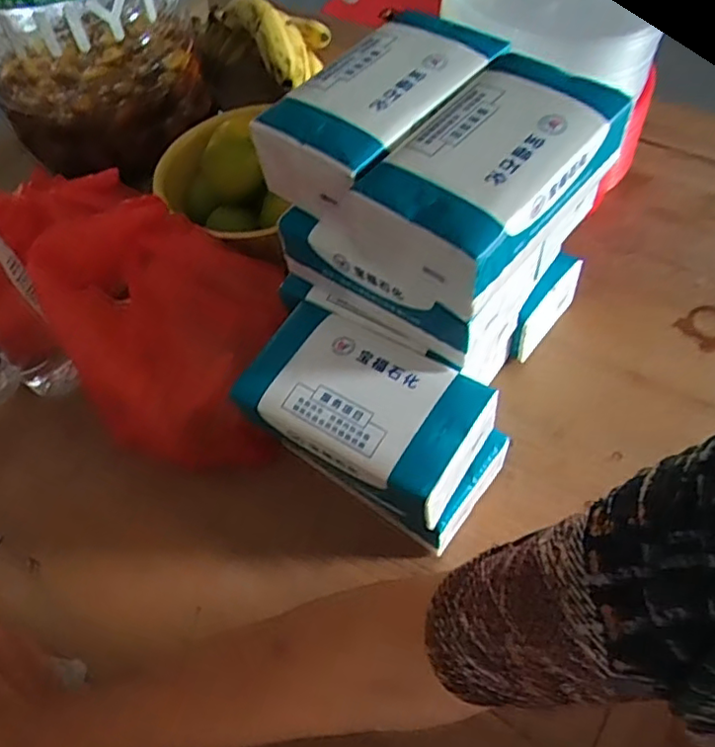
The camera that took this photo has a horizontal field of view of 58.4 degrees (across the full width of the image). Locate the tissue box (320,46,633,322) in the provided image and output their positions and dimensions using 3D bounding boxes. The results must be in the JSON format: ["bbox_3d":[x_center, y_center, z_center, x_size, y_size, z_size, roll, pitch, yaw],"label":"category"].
[{"bbox_3d":[0.078,-0.121,0.384,0.108,0.055,0.163,35,66,25],"label":"tissue box"}]

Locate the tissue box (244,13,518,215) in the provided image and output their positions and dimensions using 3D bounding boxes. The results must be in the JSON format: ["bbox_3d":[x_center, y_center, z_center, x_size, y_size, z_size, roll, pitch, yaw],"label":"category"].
[{"bbox_3d":[0.015,-0.171,0.423,0.091,0.069,0.165,32,64,23],"label":"tissue box"}]

